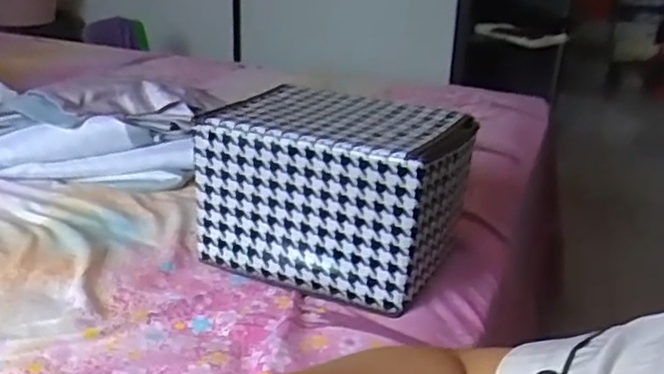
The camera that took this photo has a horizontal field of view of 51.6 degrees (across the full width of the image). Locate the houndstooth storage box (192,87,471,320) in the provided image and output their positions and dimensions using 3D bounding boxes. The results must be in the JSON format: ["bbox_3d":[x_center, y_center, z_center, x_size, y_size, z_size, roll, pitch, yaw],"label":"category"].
[{"bbox_3d":[0.006,-0.003,0.793,0.269,0.158,0.221,13,26,25],"label":"houndstooth storage box"}]

